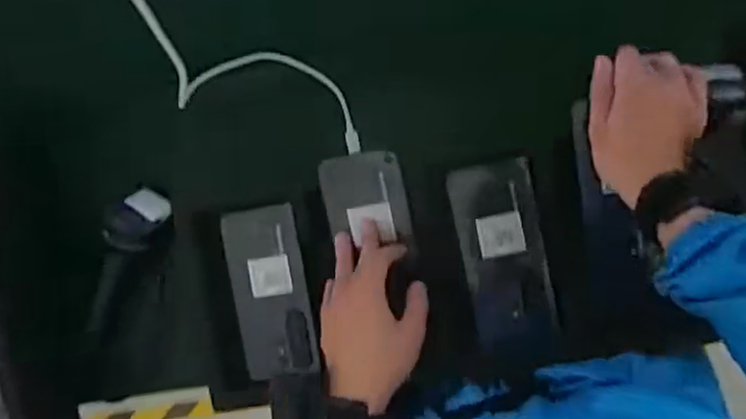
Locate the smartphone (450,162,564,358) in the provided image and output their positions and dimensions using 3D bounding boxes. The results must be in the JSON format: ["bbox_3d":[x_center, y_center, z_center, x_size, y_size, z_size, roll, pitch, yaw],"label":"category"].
[{"bbox_3d":[0.123,0.047,0.636,0.073,0.013,0.178,-11,91,10],"label":"smartphone"}]

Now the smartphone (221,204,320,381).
[{"bbox_3d":[-0.101,0.081,0.672,0.072,0.012,0.163,-10,91,10],"label":"smartphone"}]

